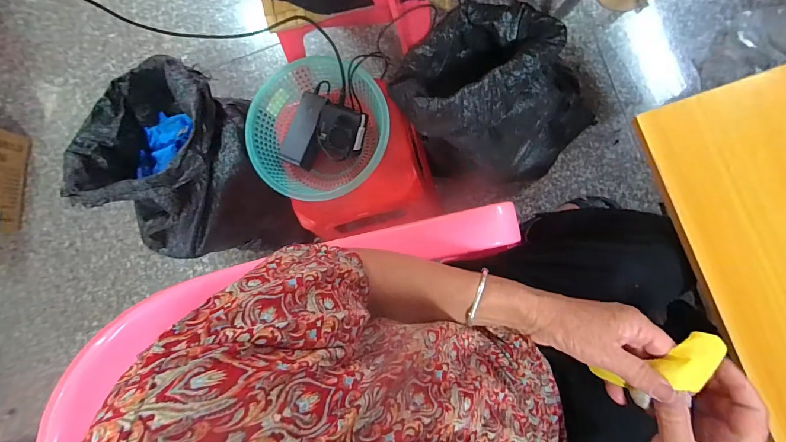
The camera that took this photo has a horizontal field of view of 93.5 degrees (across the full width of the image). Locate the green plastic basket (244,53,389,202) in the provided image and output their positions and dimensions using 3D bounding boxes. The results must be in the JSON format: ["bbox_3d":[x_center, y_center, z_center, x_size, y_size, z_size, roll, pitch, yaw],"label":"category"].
[{"bbox_3d":[-0.125,-0.156,0.661,0.247,0.094,0.233,-1,85,9],"label":"green plastic basket"}]

